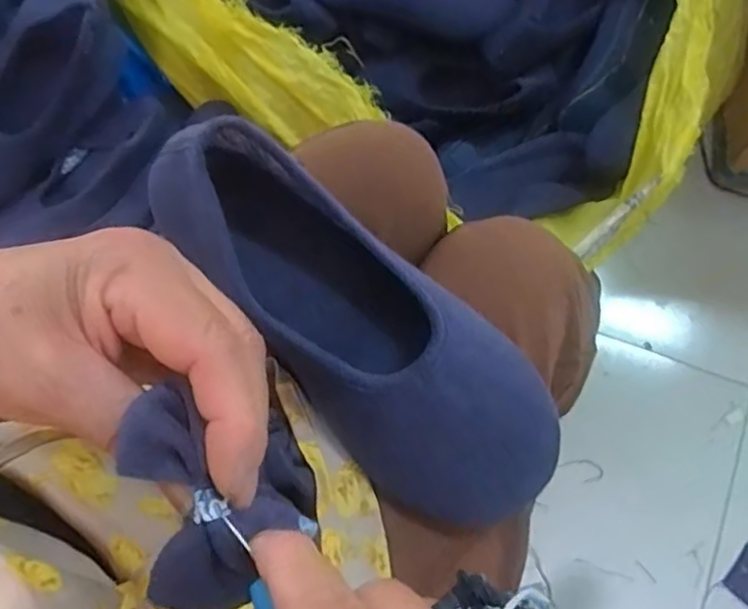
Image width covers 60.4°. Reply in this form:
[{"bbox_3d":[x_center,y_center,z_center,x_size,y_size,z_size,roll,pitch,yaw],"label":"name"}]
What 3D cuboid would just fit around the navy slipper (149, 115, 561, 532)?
[{"bbox_3d":[-0.014,0.004,0.314,0.241,0.078,0.090,43,80,12],"label":"navy slipper"}]

